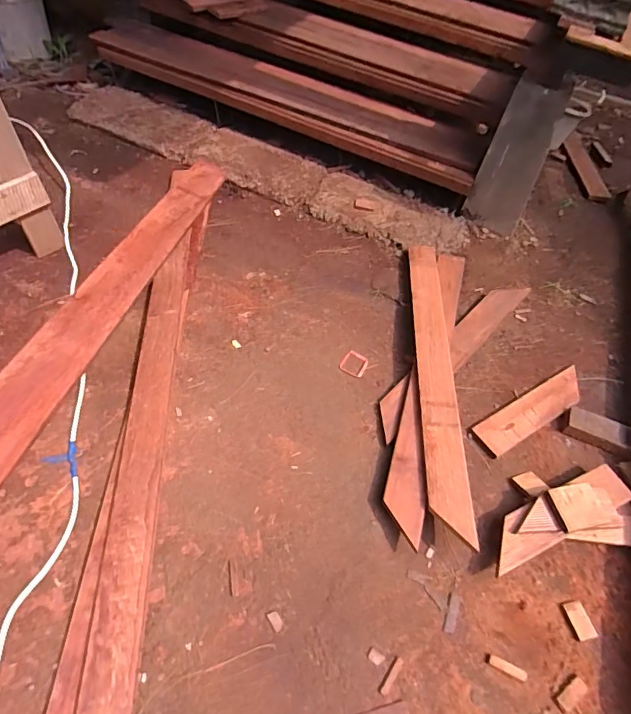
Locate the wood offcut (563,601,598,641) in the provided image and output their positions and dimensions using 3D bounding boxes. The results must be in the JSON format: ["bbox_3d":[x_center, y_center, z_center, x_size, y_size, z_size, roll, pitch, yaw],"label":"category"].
[{"bbox_3d":[0.510,0.509,0.895,0.037,0.016,0.065,-10,57,-11],"label":"wood offcut"}]

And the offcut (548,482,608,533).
[{"bbox_3d":[0.543,0.309,0.961,0.105,0.021,0.090,-5,55,-11],"label":"offcut"}]

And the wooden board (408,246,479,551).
[{"bbox_3d":[0.302,0.014,1.187,0.087,0.022,0.919,-3,50,10],"label":"wooden board"}]

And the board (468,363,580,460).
[{"bbox_3d":[0.559,0.134,1.184,0.366,0.013,0.093,-23,60,-23],"label":"board"}]

